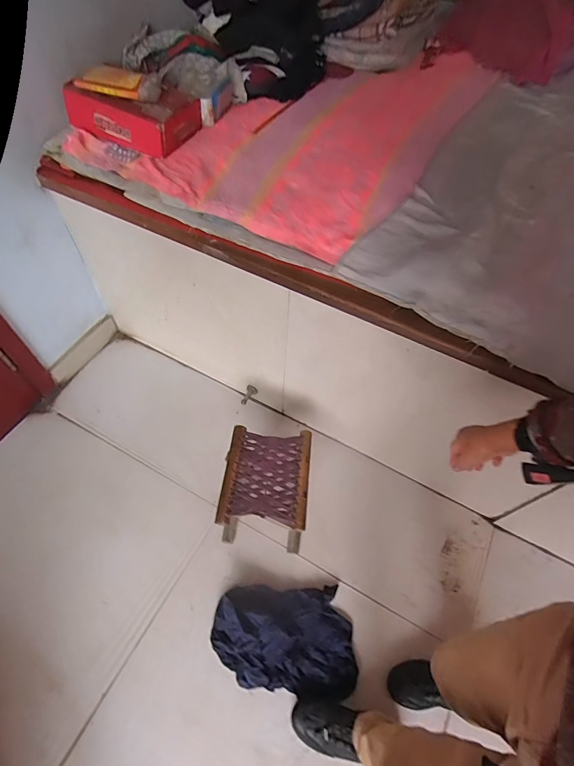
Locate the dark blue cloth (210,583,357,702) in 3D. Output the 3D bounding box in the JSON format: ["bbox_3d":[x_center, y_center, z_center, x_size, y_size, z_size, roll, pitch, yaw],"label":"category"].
[{"bbox_3d":[-0.008,0.674,1.052,0.379,0.081,0.249,2,56,-1],"label":"dark blue cloth"}]

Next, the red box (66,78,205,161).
[{"bbox_3d":[-0.422,-0.778,1.138,0.334,0.099,0.235,24,59,12],"label":"red box"}]

